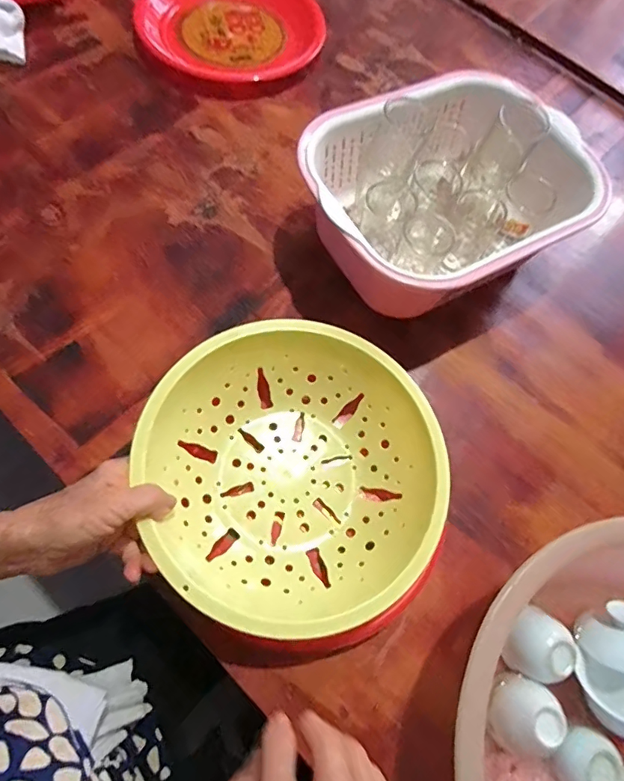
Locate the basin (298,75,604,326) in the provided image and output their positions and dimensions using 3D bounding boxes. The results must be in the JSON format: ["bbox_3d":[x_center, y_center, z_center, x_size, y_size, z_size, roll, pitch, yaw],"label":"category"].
[{"bbox_3d":[0.138,-0.200,0.521,0.272,0.144,0.218,-24,65,-17],"label":"basin"}]

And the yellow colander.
[{"bbox_3d":[-0.015,0.070,0.420,0.234,0.088,0.244,-6,61,-8],"label":"yellow colander"}]

